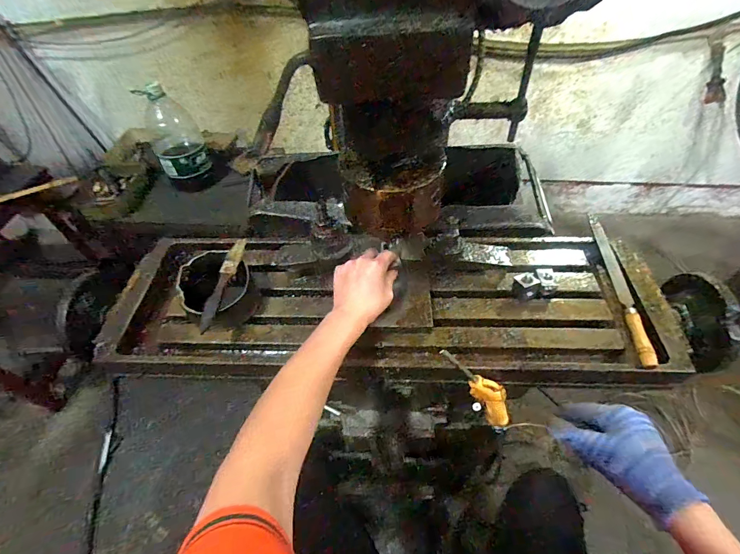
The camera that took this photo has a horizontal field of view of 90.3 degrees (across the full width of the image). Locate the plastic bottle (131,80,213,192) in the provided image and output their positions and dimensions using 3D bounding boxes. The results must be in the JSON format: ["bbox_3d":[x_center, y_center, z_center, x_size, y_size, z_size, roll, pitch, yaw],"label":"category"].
[{"bbox_3d":[-0.691,-0.484,1.330,0.173,0.345,0.155,-25,55,-17],"label":"plastic bottle"}]

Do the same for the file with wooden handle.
[{"bbox_3d":[0.373,0.004,0.552,0.022,0.025,0.284,5,52,6],"label":"file with wooden handle"}]

